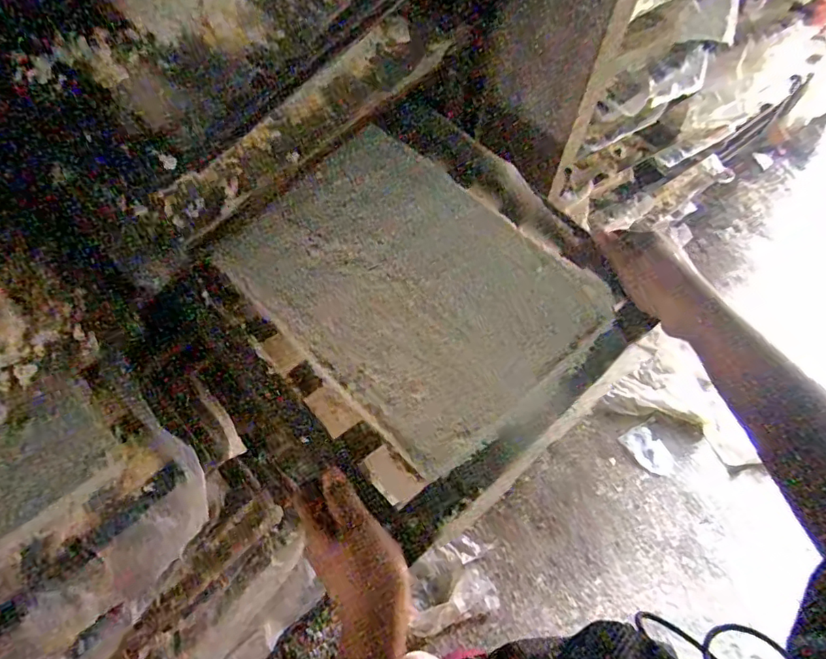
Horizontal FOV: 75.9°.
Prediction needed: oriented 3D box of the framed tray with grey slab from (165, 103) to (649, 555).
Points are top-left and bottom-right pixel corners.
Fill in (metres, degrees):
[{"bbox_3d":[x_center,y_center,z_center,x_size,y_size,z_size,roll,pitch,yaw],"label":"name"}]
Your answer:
[{"bbox_3d":[-0.015,-0.024,0.477,0.329,0.044,0.338,-39,70,-15],"label":"framed tray with grey slab"}]

